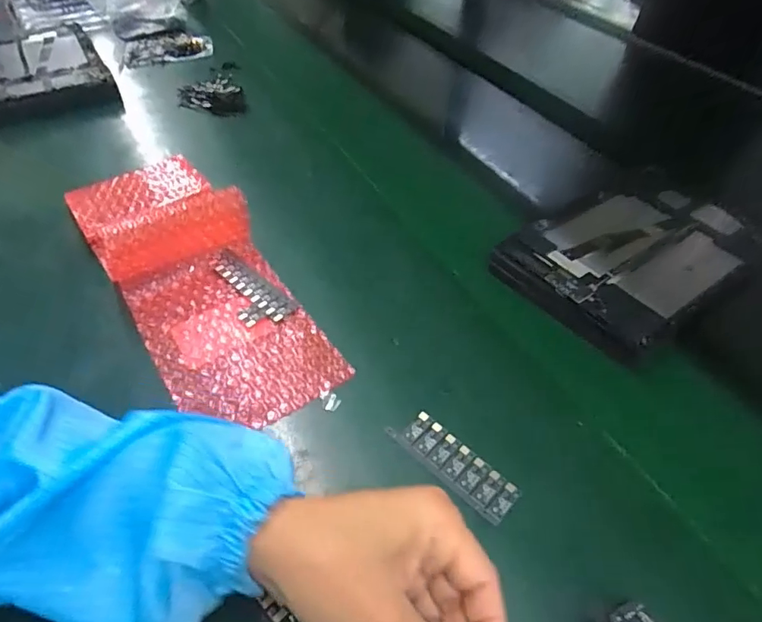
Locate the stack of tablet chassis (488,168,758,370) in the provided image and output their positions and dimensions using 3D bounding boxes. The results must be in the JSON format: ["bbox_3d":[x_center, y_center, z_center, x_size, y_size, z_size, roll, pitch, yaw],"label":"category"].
[{"bbox_3d":[0.242,-0.061,0.469,0.257,0.028,0.153,-29,55,-26],"label":"stack of tablet chassis"}]

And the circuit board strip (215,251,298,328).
[{"bbox_3d":[-0.117,-0.018,0.429,0.095,0.004,0.042,37,56,25],"label":"circuit board strip"}]

